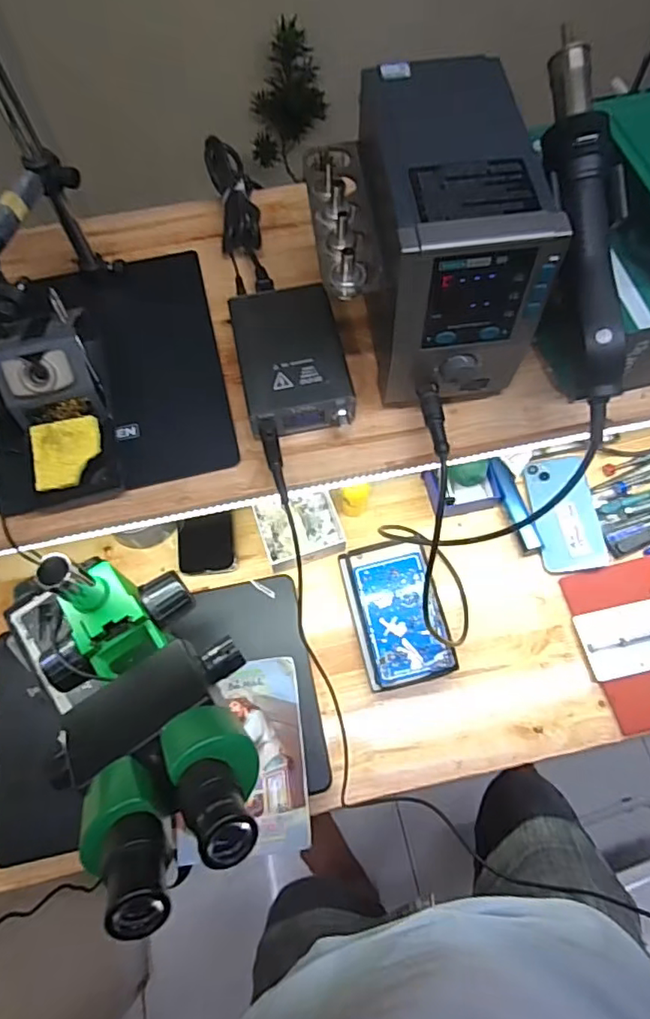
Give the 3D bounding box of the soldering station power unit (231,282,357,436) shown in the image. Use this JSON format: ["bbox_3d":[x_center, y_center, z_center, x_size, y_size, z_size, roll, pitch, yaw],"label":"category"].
[{"bbox_3d":[-0.029,-0.130,0.481,0.086,0.034,0.132,-11,68,-3],"label":"soldering station power unit"}]

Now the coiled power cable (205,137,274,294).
[{"bbox_3d":[-0.080,-0.283,0.545,0.051,0.047,0.186,-13,68,-4],"label":"coiled power cable"}]

